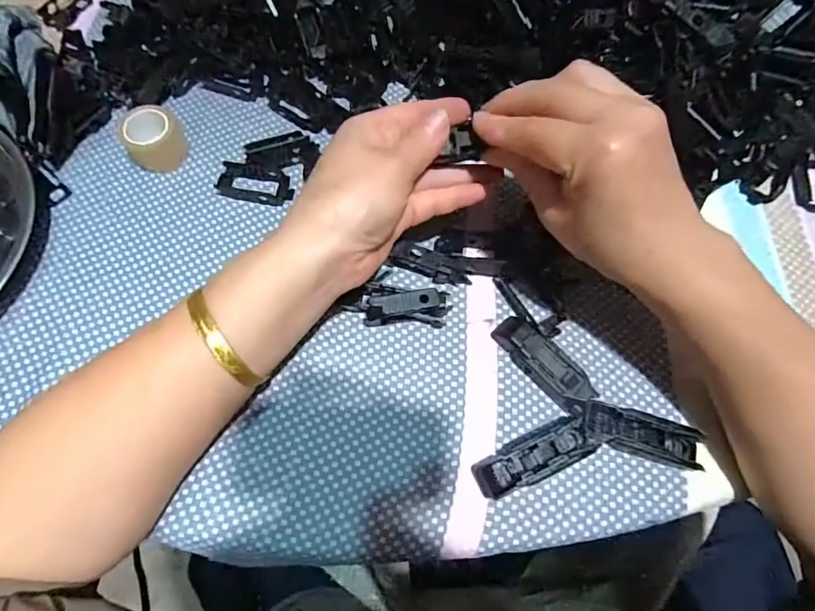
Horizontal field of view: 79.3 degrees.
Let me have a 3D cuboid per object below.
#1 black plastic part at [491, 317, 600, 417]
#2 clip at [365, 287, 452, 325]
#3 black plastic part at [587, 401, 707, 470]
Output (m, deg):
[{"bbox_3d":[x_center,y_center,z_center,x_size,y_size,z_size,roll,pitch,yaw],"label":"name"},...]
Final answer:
[{"bbox_3d":[0.080,0.033,0.286,0.022,0.014,0.066,-40,75,-17],"label":"black plastic part"},{"bbox_3d":[0.001,0.001,0.293,0.051,0.022,0.020,-2,68,-4],"label":"clip"},{"bbox_3d":[0.131,0.072,0.272,0.064,0.012,0.023,16,68,4],"label":"black plastic part"}]

